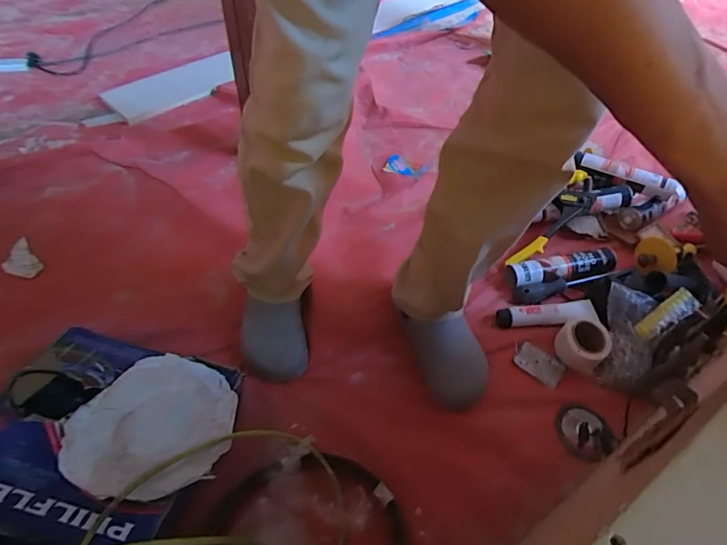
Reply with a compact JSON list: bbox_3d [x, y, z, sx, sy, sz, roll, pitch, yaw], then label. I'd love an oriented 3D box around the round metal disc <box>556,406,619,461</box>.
[{"bbox_3d":[0.333,0.245,0.679,0.072,0.018,0.082,-16,52,-17],"label":"round metal disc"}]

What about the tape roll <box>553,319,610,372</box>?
[{"bbox_3d":[0.371,0.121,0.759,0.079,0.050,0.082,2,49,-2],"label":"tape roll"}]

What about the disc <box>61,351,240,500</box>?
[{"bbox_3d":[-0.263,0.190,0.571,0.185,0.021,0.195,7,39,-6],"label":"disc"}]

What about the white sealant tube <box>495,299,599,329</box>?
[{"bbox_3d":[0.328,0.079,0.802,0.174,0.034,0.056,-6,49,-8],"label":"white sealant tube"}]

